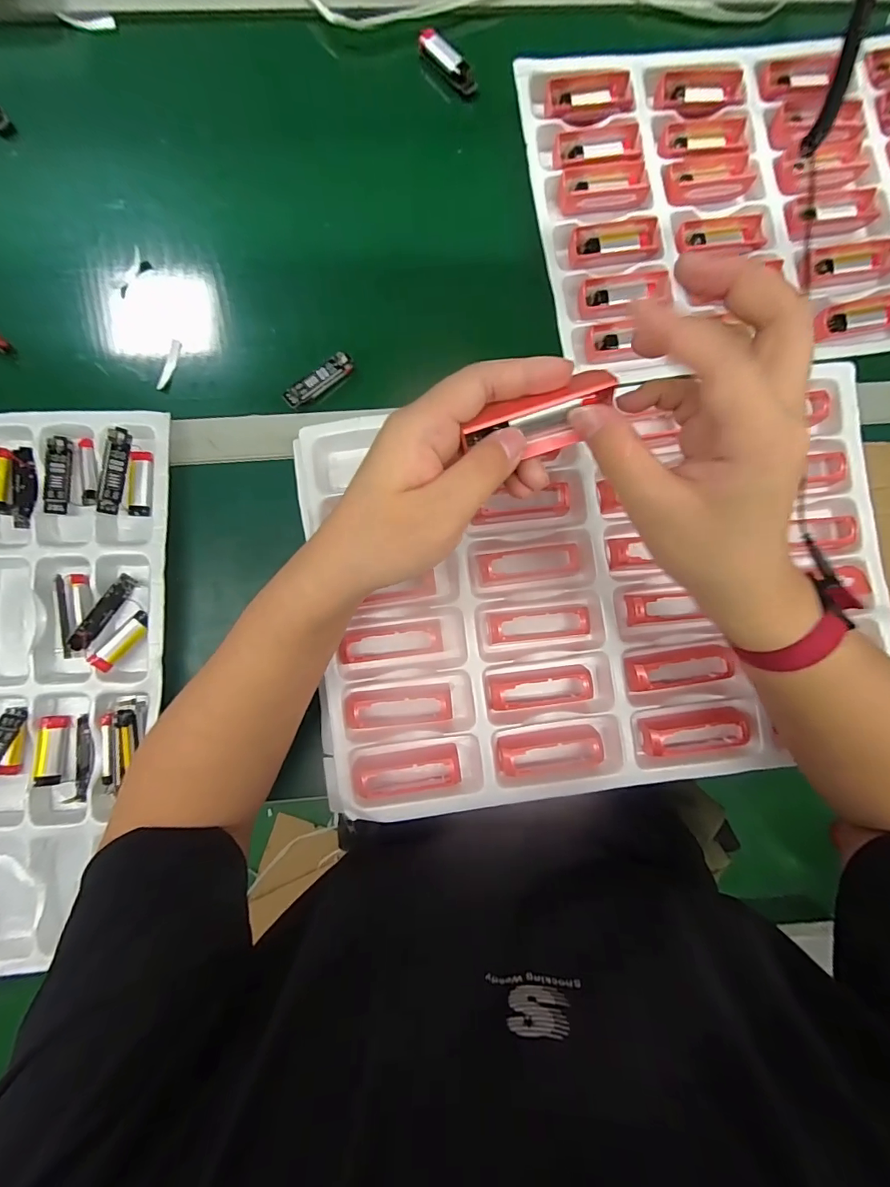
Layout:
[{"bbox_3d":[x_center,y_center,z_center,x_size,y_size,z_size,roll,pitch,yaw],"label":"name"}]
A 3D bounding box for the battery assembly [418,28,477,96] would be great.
[{"bbox_3d":[0.002,-0.513,0.441,0.021,0.015,0.072,-41,89,-4],"label":"battery assembly"}]

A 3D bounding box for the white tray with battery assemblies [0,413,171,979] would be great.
[{"bbox_3d":[-0.391,0.078,0.376,0.318,0.035,0.462,2,86,-2],"label":"white tray with battery assemblies"}]

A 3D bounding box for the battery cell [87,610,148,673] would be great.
[{"bbox_3d":[-0.264,0.039,0.374,0.014,0.016,0.053,39,86,0],"label":"battery cell"}]

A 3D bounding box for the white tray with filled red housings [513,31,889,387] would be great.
[{"bbox_3d":[0.310,-0.372,0.440,0.447,0.027,0.306,-8,87,-3],"label":"white tray with filled red housings"}]

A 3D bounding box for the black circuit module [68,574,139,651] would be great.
[{"bbox_3d":[-0.281,0.016,0.378,0.010,0.012,0.068,29,71,0],"label":"black circuit module"}]

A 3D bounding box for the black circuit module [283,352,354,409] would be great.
[{"bbox_3d":[-0.112,-0.190,0.410,0.068,0.010,0.017,-38,89,-4],"label":"black circuit module"}]

